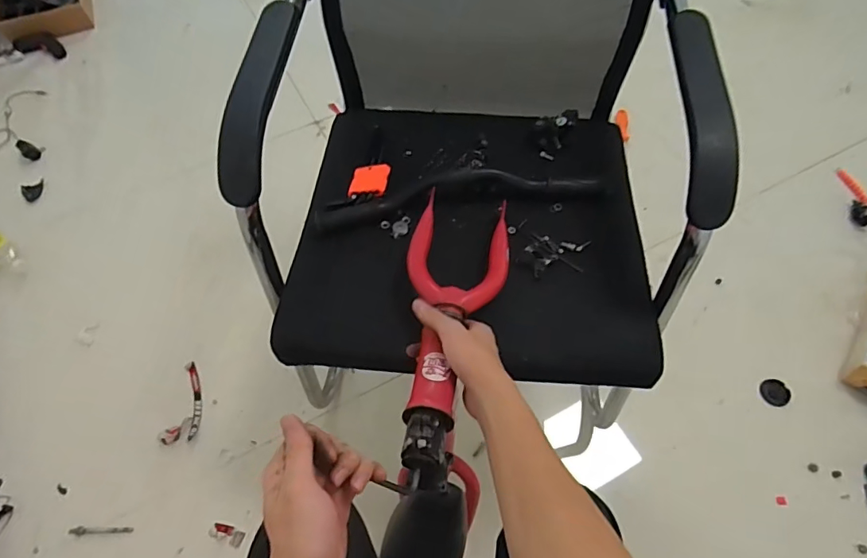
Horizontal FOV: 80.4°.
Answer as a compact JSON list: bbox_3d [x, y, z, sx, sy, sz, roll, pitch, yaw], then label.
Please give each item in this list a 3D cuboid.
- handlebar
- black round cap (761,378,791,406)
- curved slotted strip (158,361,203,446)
[{"bbox_3d":[0.037,-0.118,0.705,0.389,0.028,0.060,-8,60,-3],"label":"handlebar"},{"bbox_3d":[0.691,0.229,1.036,0.056,0.010,0.052,-1,62,2],"label":"black round cap"},{"bbox_3d":[-0.504,0.254,1.052,0.069,0.022,0.169,6,63,5],"label":"curved slotted strip"}]

